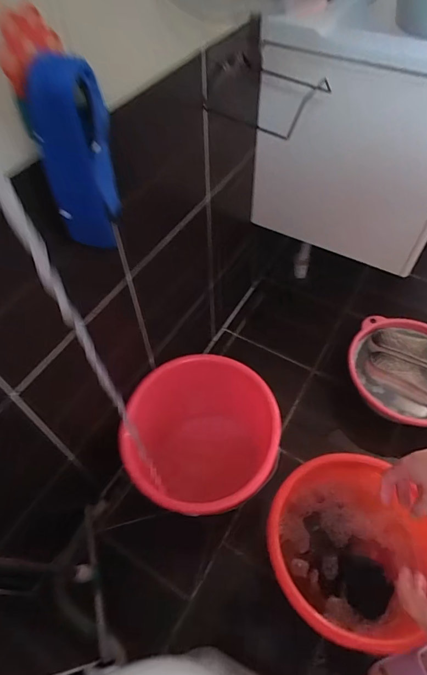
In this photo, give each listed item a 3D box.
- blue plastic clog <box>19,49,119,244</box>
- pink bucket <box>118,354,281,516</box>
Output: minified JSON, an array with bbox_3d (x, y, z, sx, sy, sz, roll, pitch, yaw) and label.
[{"bbox_3d":[-0.173,-0.226,0.520,0.090,0.240,0.055,-14,55,-9],"label":"blue plastic clog"},{"bbox_3d":[-0.019,0.291,1.019,0.348,0.377,0.373,19,57,14],"label":"pink bucket"}]

